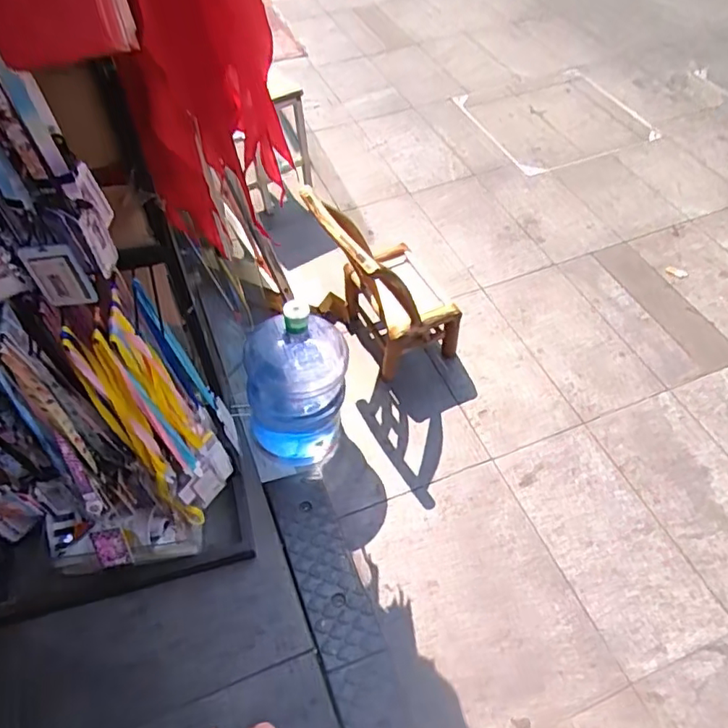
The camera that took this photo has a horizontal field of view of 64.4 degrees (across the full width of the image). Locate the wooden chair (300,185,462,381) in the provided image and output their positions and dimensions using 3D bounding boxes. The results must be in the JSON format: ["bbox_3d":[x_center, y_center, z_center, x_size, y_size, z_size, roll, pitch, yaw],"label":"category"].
[{"bbox_3d":[0.047,-0.250,1.727,0.348,0.539,0.418,-28,56,-17],"label":"wooden chair"}]

